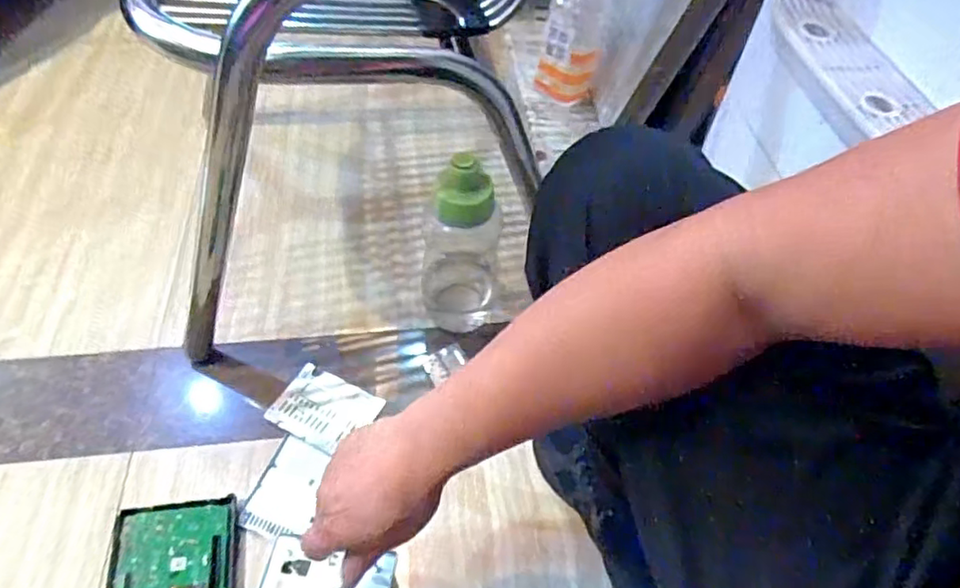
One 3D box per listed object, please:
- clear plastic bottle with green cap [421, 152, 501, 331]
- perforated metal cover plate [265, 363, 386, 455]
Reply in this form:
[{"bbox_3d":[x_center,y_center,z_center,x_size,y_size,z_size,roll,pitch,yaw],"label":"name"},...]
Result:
[{"bbox_3d":[-0.026,-0.058,0.806,0.102,0.289,0.080,-7,54,-7],"label":"clear plastic bottle with green cap"},{"bbox_3d":[-0.206,0.152,0.805,0.126,0.011,0.095,24,56,15],"label":"perforated metal cover plate"}]

